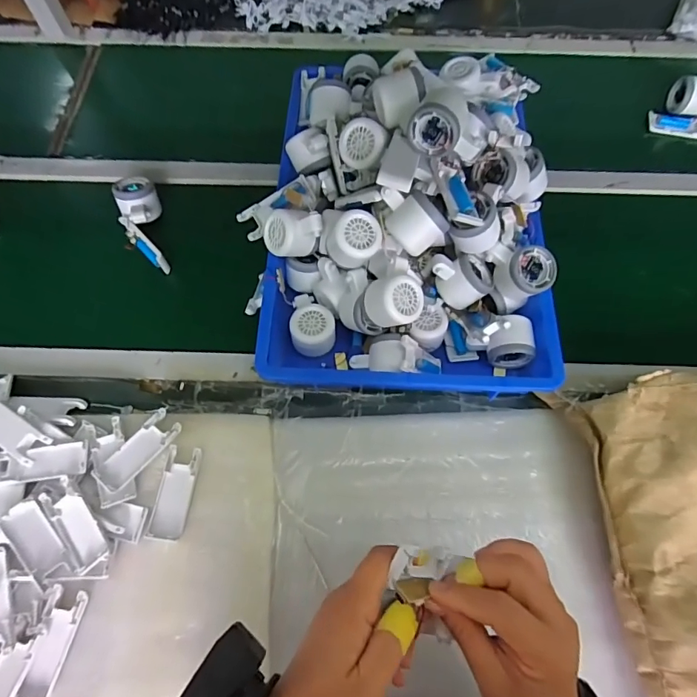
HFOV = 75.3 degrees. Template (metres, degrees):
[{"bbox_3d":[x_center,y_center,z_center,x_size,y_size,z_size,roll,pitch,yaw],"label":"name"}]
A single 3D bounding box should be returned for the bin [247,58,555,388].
[{"bbox_3d":[0.072,-0.212,0.604,0.382,0.194,0.518,3,66,1],"label":"bin"}]

